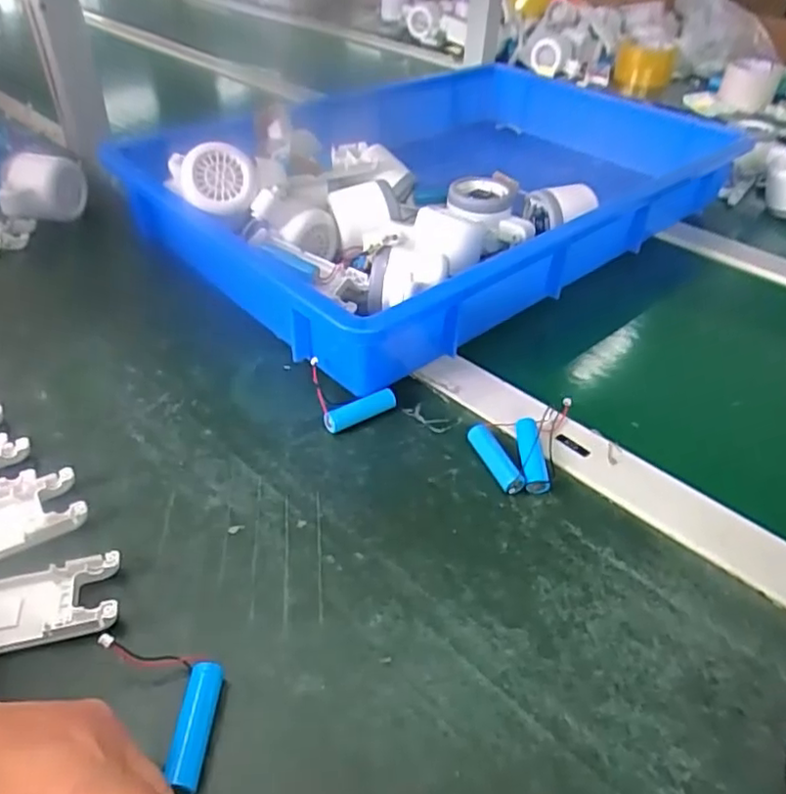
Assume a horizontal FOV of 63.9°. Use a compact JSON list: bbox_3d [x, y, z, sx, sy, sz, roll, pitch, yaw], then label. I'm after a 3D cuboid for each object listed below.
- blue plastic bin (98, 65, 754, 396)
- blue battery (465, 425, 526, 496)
[{"bbox_3d":[0.051,-0.227,0.633,0.579,0.097,0.392,-31,51,-31],"label":"blue plastic bin"},{"bbox_3d":[0.062,0.039,0.389,0.014,0.015,0.049,-14,44,-17],"label":"blue battery"}]

